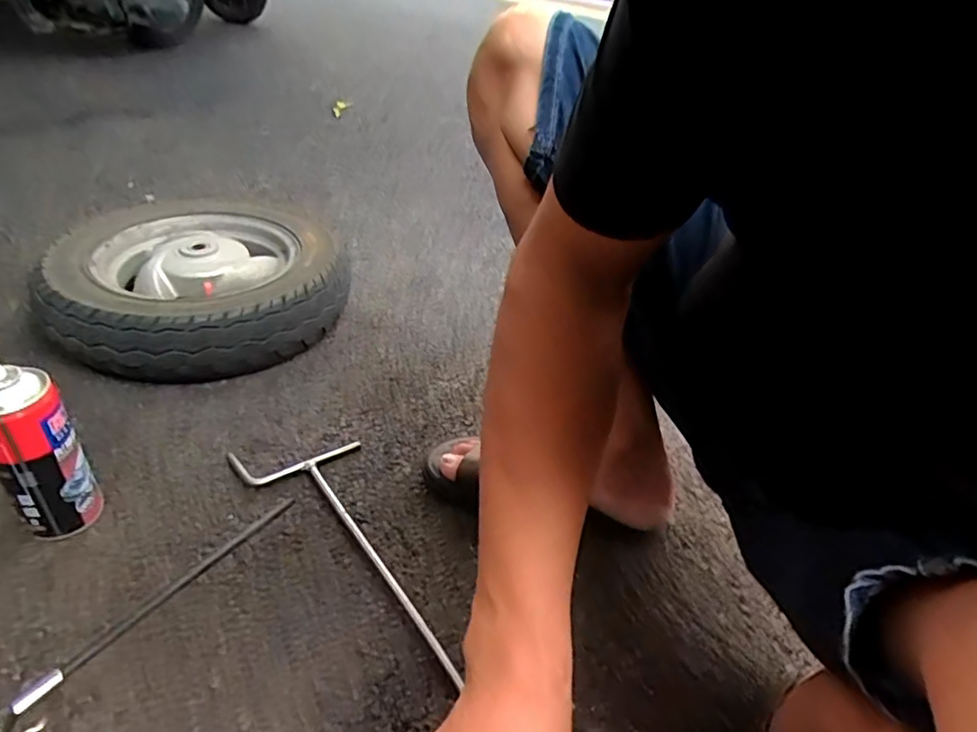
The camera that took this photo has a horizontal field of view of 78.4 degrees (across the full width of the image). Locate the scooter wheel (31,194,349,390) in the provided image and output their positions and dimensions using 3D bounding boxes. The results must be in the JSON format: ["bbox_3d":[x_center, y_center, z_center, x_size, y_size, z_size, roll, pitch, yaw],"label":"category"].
[{"bbox_3d":[-0.410,-0.125,0.877,0.367,0.108,0.386,5,36,-4],"label":"scooter wheel"}]

